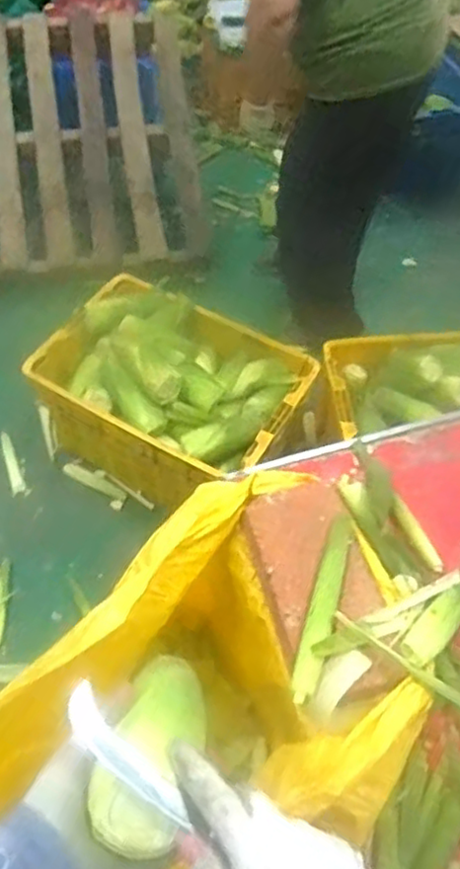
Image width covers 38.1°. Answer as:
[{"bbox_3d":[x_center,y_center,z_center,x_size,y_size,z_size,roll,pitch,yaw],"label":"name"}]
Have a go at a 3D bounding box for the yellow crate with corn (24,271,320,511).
[{"bbox_3d":[-0.139,-0.097,1.589,0.576,0.308,0.404,27,57,17],"label":"yellow crate with corn"}]

